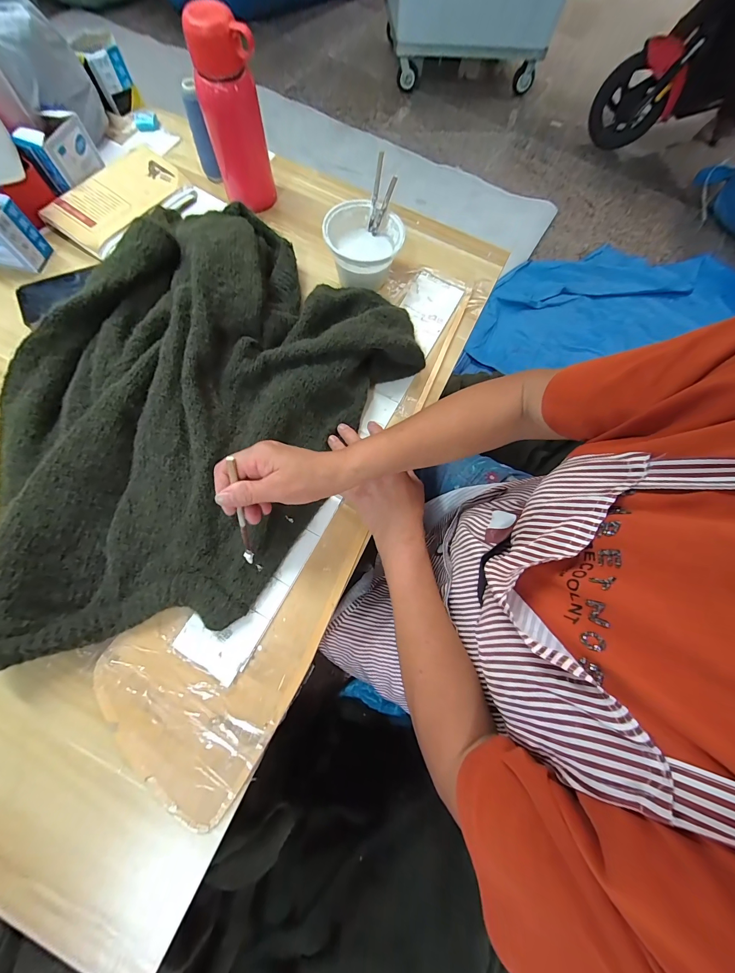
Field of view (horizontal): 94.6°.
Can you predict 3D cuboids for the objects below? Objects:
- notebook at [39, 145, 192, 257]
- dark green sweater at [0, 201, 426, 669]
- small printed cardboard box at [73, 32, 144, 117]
[{"bbox_3d":[-0.390,-0.459,0.538,0.114,0.026,0.209,43,76,10],"label":"notebook"},{"bbox_3d":[-0.214,-0.097,0.406,0.381,0.077,0.565,32,74,7],"label":"dark green sweater"},{"bbox_3d":[-0.462,-0.735,0.611,0.071,0.074,0.073,-24,75,-11],"label":"small printed cardboard box"}]

